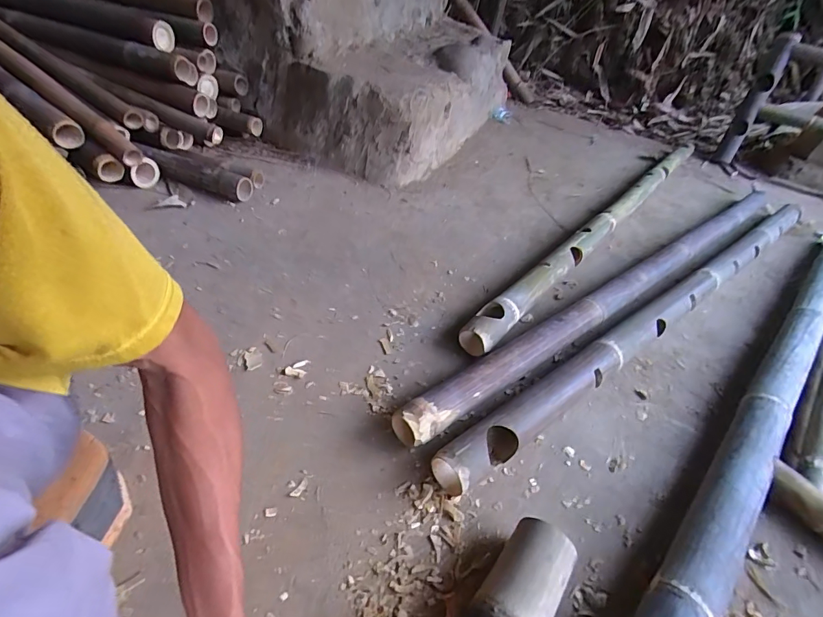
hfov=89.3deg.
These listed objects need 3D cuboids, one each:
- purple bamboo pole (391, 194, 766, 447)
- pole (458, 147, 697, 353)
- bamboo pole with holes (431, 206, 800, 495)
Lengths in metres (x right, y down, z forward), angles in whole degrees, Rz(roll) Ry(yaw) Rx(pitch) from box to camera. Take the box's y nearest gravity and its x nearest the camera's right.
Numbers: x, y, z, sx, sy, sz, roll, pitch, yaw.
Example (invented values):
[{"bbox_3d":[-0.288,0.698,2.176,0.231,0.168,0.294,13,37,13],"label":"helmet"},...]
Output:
[{"bbox_3d":[0.480,-0.051,0.898,1.275,0.065,0.055,-25,51,-30],"label":"purple bamboo pole"},{"bbox_3d":[0.515,-0.227,1.100,0.060,0.070,1.251,34,49,26],"label":"pole"},{"bbox_3d":[0.537,-0.007,0.852,1.276,0.074,0.053,-25,51,-30],"label":"bamboo pole with holes"}]

